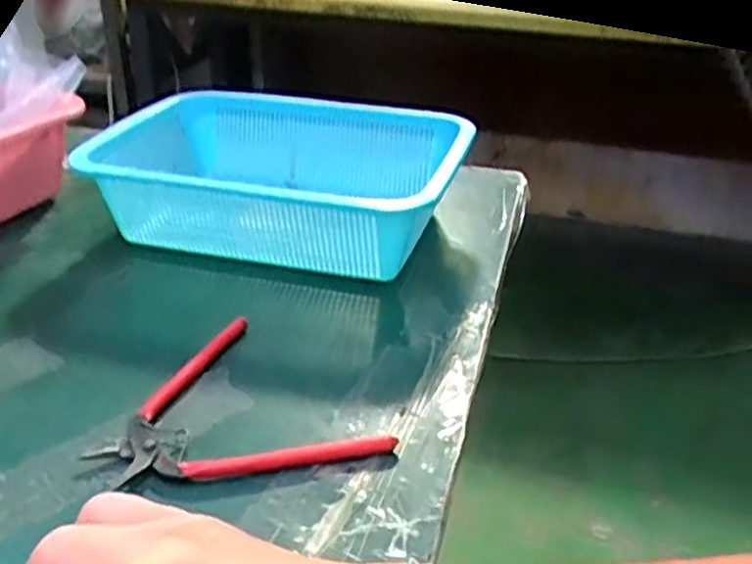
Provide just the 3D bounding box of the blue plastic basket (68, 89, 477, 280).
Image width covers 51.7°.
[{"bbox_3d":[-0.071,-0.075,0.594,0.238,0.077,0.185,10,31,15],"label":"blue plastic basket"}]

